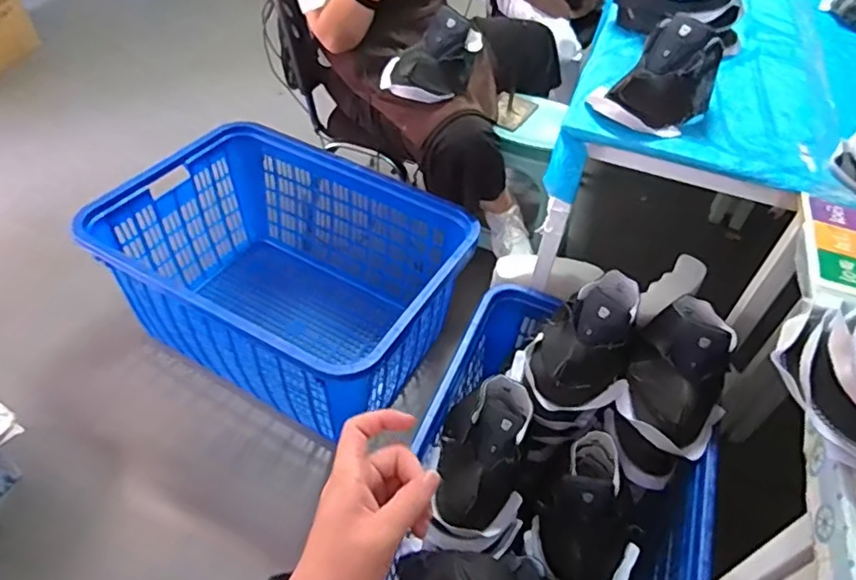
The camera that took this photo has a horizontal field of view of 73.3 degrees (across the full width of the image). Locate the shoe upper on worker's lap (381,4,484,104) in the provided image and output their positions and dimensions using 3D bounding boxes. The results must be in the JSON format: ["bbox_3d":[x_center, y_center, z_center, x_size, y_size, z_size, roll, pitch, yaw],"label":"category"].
[{"bbox_3d":[0.008,-0.567,1.385,0.226,0.159,0.159,6,47,1],"label":"shoe upper on worker's lap"}]

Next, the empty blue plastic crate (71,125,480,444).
[{"bbox_3d":[-0.349,-0.020,1.543,0.825,0.428,0.618,27,50,19],"label":"empty blue plastic crate"}]

